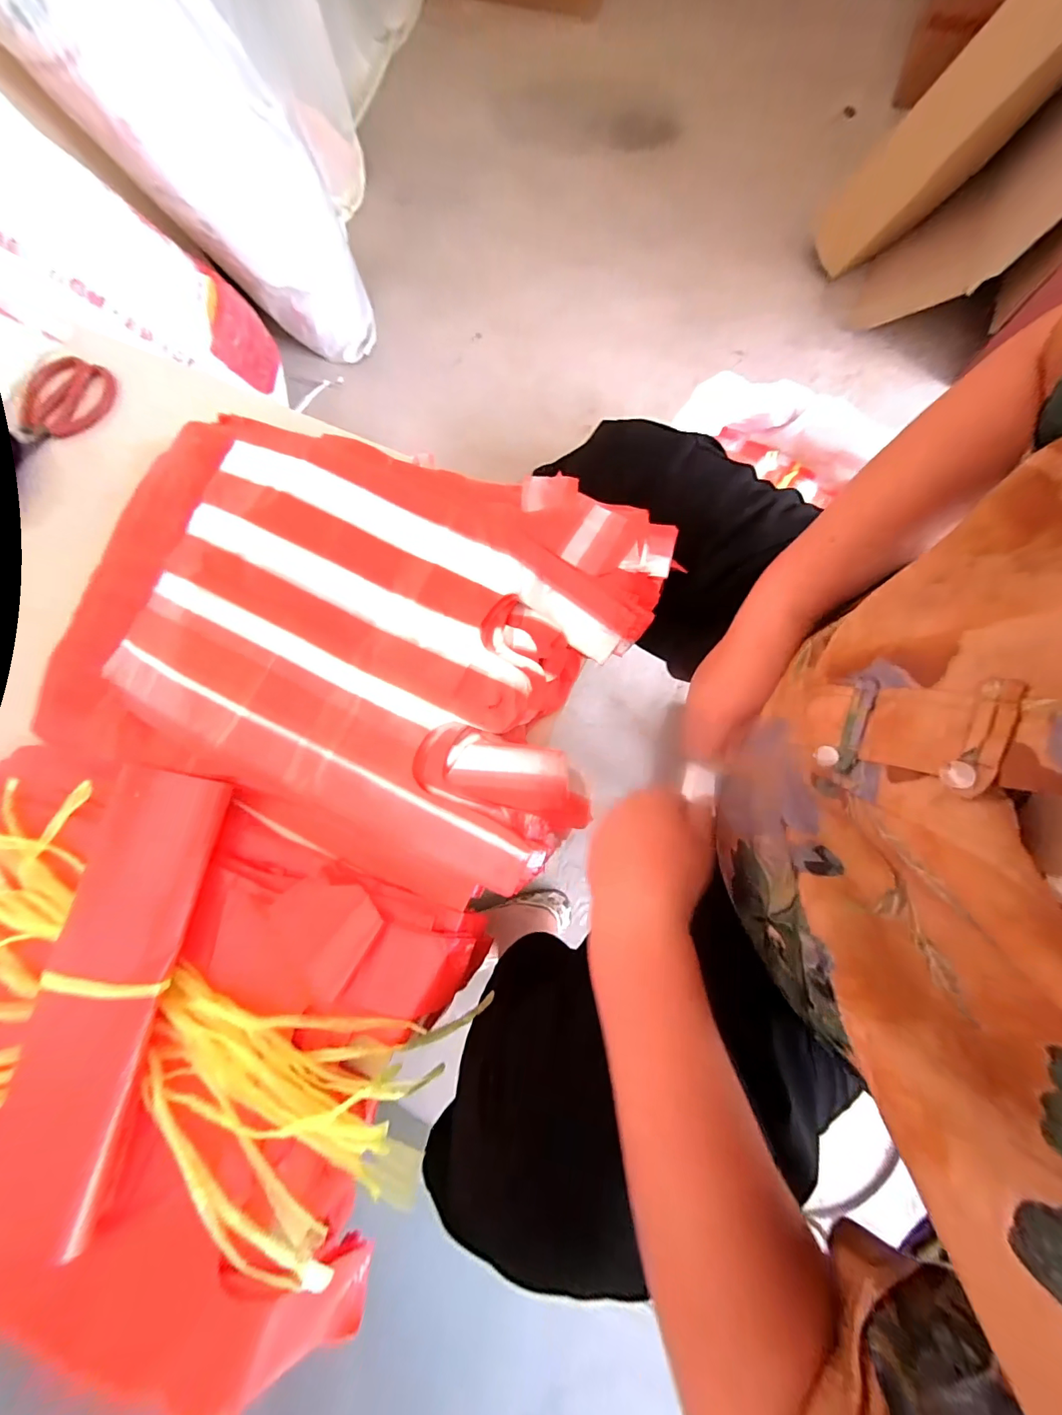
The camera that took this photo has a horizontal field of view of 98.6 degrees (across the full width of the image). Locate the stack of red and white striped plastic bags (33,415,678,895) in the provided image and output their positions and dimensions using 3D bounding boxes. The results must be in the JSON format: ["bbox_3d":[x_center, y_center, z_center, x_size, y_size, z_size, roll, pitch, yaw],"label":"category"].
[{"bbox_3d":[-0.175,-0.079,0.443,0.553,0.058,0.399,16,79,7],"label":"stack of red and white striped plastic bags"}]

